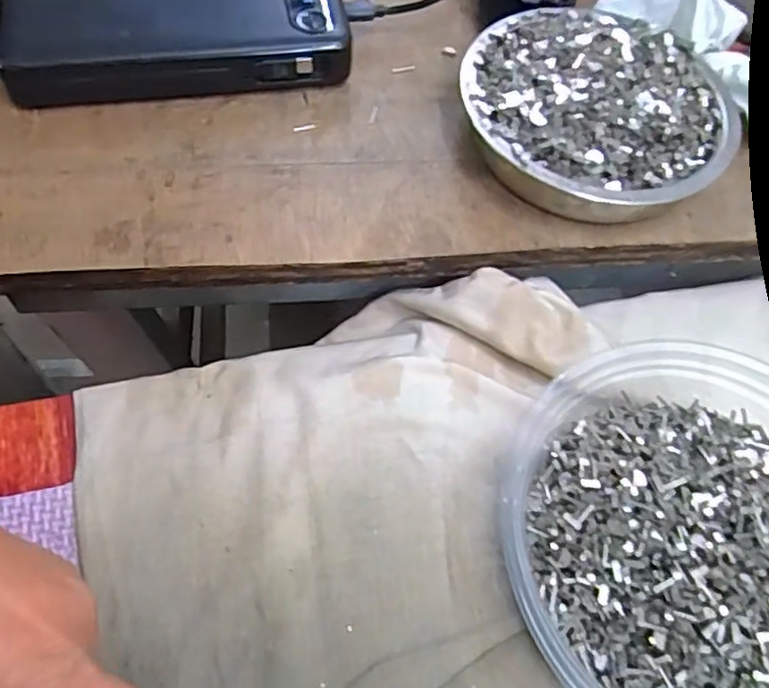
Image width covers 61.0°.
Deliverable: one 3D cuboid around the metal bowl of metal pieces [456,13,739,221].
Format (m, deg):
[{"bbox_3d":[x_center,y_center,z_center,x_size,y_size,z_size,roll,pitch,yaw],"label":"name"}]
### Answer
[{"bbox_3d":[0.096,-0.107,0.298,0.116,0.029,0.117,2,60,-4],"label":"metal bowl of metal pieces"}]

